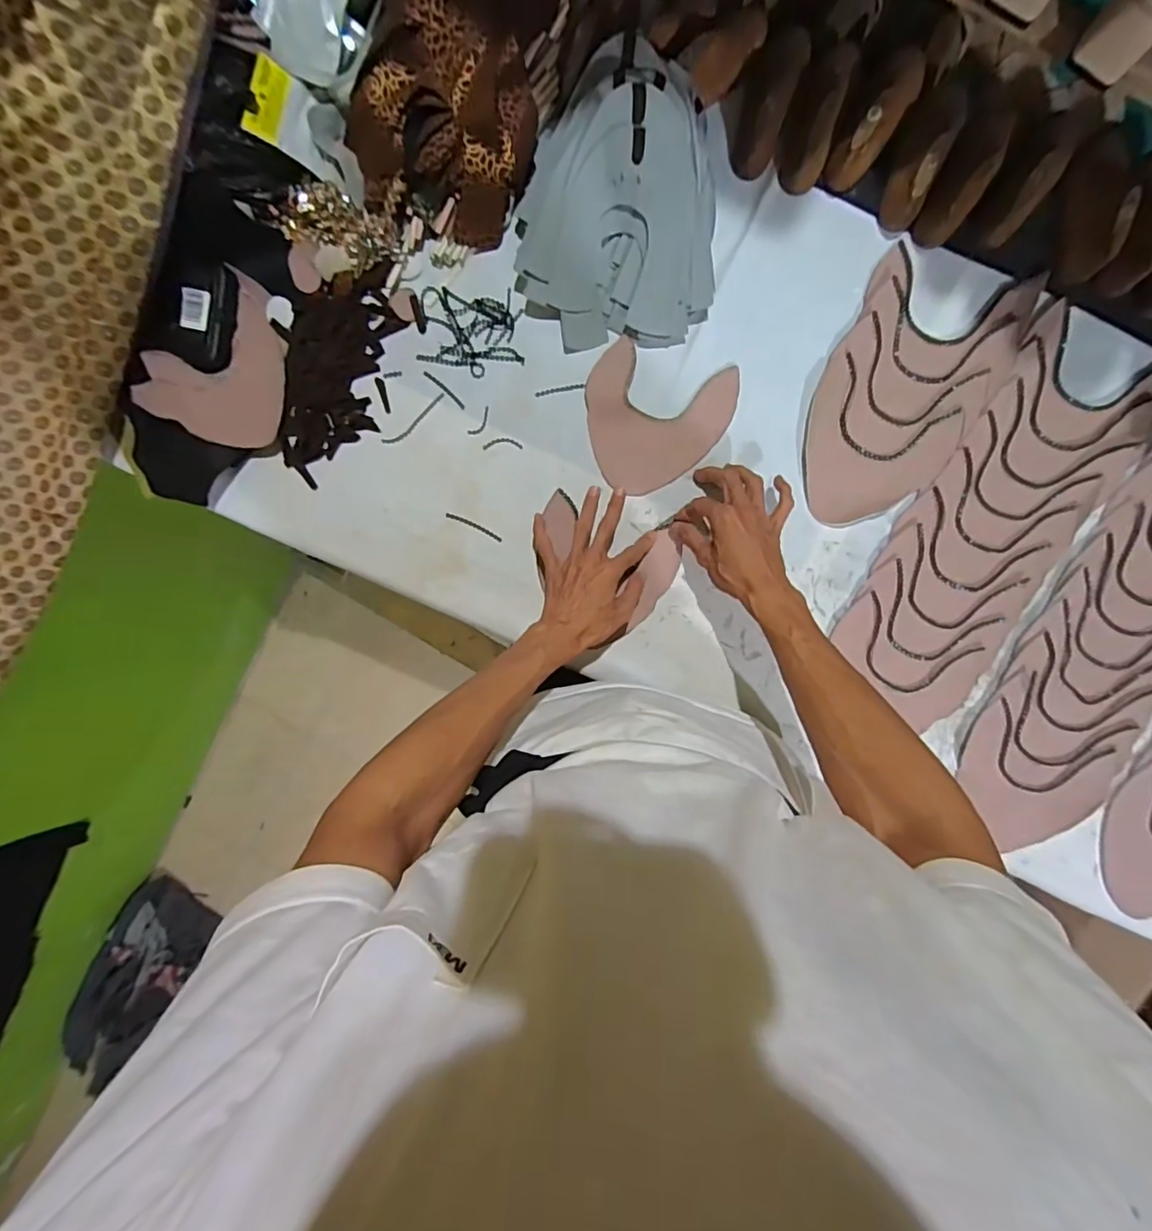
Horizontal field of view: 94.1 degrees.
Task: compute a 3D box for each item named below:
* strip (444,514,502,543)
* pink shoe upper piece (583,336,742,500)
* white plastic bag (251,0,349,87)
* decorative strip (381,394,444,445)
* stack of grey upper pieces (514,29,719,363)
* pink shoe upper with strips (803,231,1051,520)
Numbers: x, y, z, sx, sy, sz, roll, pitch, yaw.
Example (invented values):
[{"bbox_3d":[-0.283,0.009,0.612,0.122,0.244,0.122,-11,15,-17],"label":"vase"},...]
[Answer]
[{"bbox_3d":[-0.119,-0.104,0.627,0.070,0.007,0.008,26,98,2],"label":"strip"},{"bbox_3d":[0.085,-0.216,0.601,0.157,0.006,0.153,20,98,2],"label":"pink shoe upper piece"},{"bbox_3d":[-0.267,-0.592,0.523,0.083,0.009,0.099,22,119,-9],"label":"white plastic bag"},{"bbox_3d":[-0.186,-0.224,0.620,0.088,0.004,0.016,-36,92,8],"label":"decorative strip"},{"bbox_3d":[0.039,-0.416,0.544,0.206,0.080,0.245,1,97,5],"label":"stack of grey upper pieces"},{"bbox_3d":[0.351,-0.238,0.581,0.166,0.005,0.283,25,98,2],"label":"pink shoe upper with strips"}]

